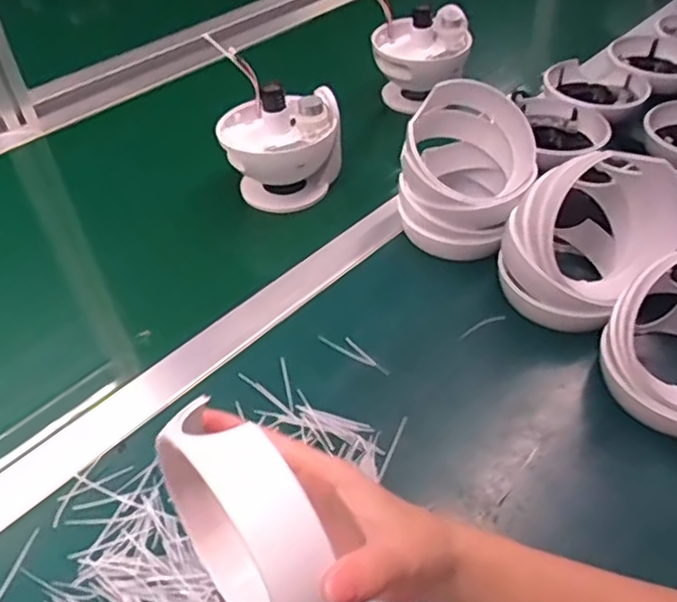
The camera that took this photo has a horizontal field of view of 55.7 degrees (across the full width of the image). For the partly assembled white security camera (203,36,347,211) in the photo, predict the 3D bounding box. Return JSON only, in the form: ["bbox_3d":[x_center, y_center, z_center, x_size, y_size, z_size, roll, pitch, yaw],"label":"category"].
[{"bbox_3d":[-0.057,-0.154,0.651,0.119,0.116,0.094,-7,45,-3],"label":"partly assembled white security camera"}]

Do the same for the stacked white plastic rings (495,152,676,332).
[{"bbox_3d":[0.199,-0.053,0.518,0.114,0.115,0.104,-2,45,2],"label":"stacked white plastic rings"}]

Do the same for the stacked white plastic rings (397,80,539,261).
[{"bbox_3d":[0.118,-0.117,0.592,0.114,0.110,0.132,8,46,12],"label":"stacked white plastic rings"}]

